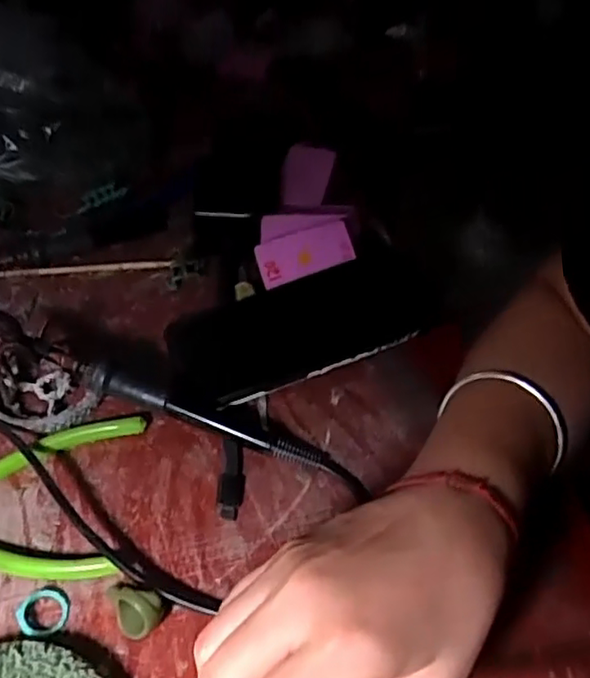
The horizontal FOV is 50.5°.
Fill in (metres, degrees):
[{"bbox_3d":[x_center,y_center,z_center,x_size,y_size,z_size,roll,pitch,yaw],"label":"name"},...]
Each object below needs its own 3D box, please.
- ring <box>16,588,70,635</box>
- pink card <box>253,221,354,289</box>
[{"bbox_3d":[-0.120,0.130,0.299,0.022,0.008,0.022,0,44,0],"label":"ring"},{"bbox_3d":[0.007,-0.064,0.455,0.070,0.009,0.039,-20,60,-7],"label":"pink card"}]

